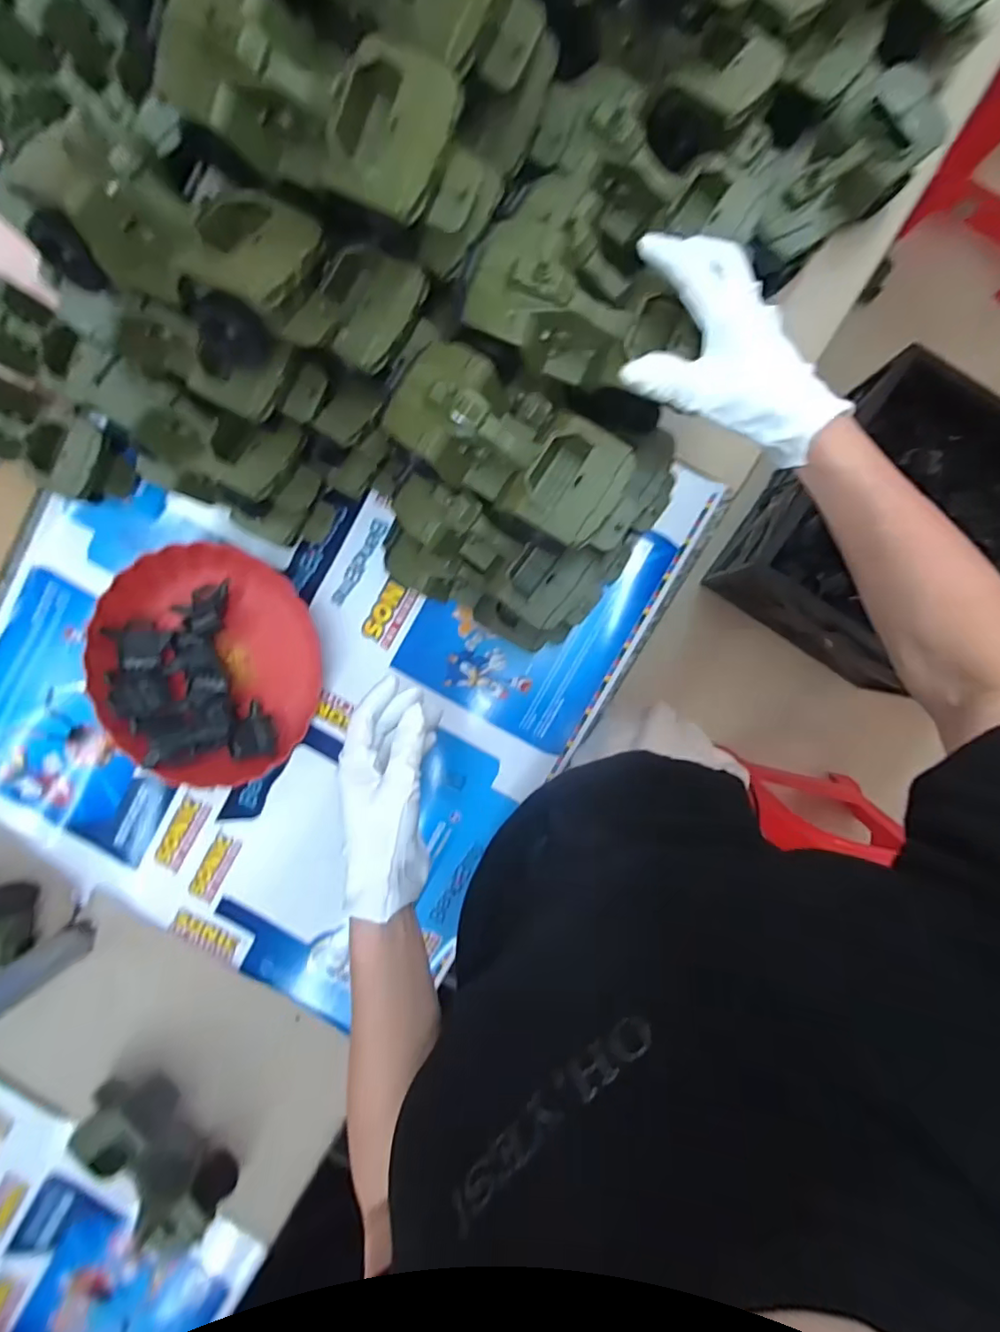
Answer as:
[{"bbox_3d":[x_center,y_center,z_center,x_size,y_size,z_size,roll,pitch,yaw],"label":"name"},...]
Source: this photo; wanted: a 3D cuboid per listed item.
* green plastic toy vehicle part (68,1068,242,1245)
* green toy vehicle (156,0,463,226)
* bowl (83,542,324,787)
[{"bbox_3d":[-0.376,0.533,0.622,0.183,0.078,0.066,44,95,0],"label":"green plastic toy vehicle part"},{"bbox_3d":[-0.109,-0.326,0.336,0.169,0.056,0.082,28,94,1],"label":"green toy vehicle"},{"bbox_3d":[-0.301,0.000,0.598,0.213,0.053,0.244,-10,93,4],"label":"bowl"}]

